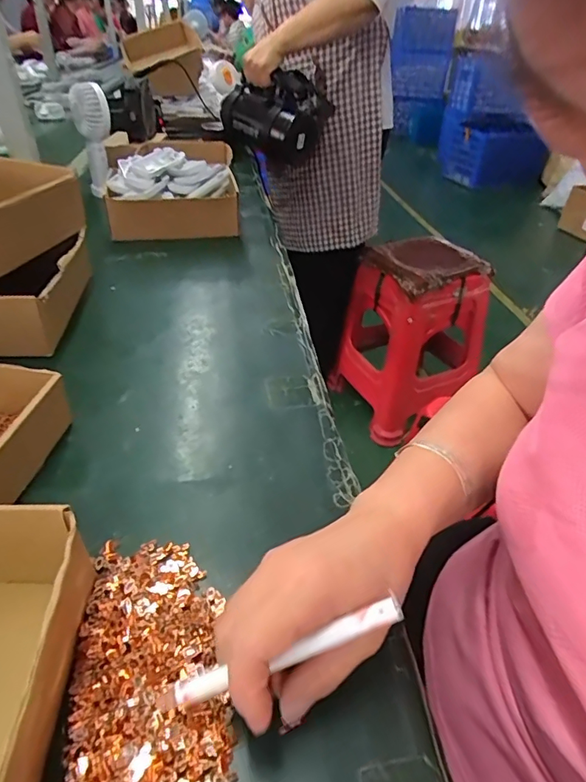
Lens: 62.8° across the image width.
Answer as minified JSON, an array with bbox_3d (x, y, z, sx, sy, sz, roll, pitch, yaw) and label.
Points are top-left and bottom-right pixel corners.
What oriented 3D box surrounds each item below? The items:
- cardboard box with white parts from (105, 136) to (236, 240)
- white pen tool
[{"bbox_3d":[-0.200,-0.329,0.788,0.198,0.125,0.143,-6,39,-11],"label":"cardboard box with white parts"},{"bbox_3d":[-0.007,0.124,0.226,0.121,0.008,0.011,-23,39,3],"label":"white pen tool"}]

